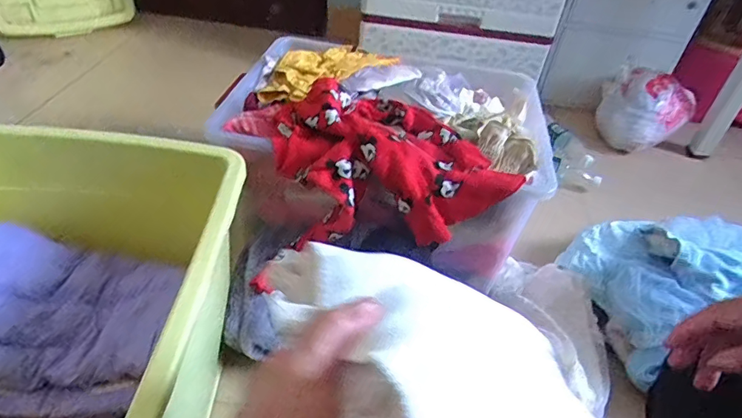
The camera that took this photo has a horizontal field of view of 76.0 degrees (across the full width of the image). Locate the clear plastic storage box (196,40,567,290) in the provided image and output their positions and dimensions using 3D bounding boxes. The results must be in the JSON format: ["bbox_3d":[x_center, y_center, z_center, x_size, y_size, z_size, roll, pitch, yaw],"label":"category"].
[{"bbox_3d":[0.019,-0.107,0.885,0.527,0.266,0.451,11,41,4],"label":"clear plastic storage box"}]

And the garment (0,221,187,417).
[{"bbox_3d":[-0.390,0.127,0.601,0.241,0.110,0.221,3,41,-6],"label":"garment"}]

